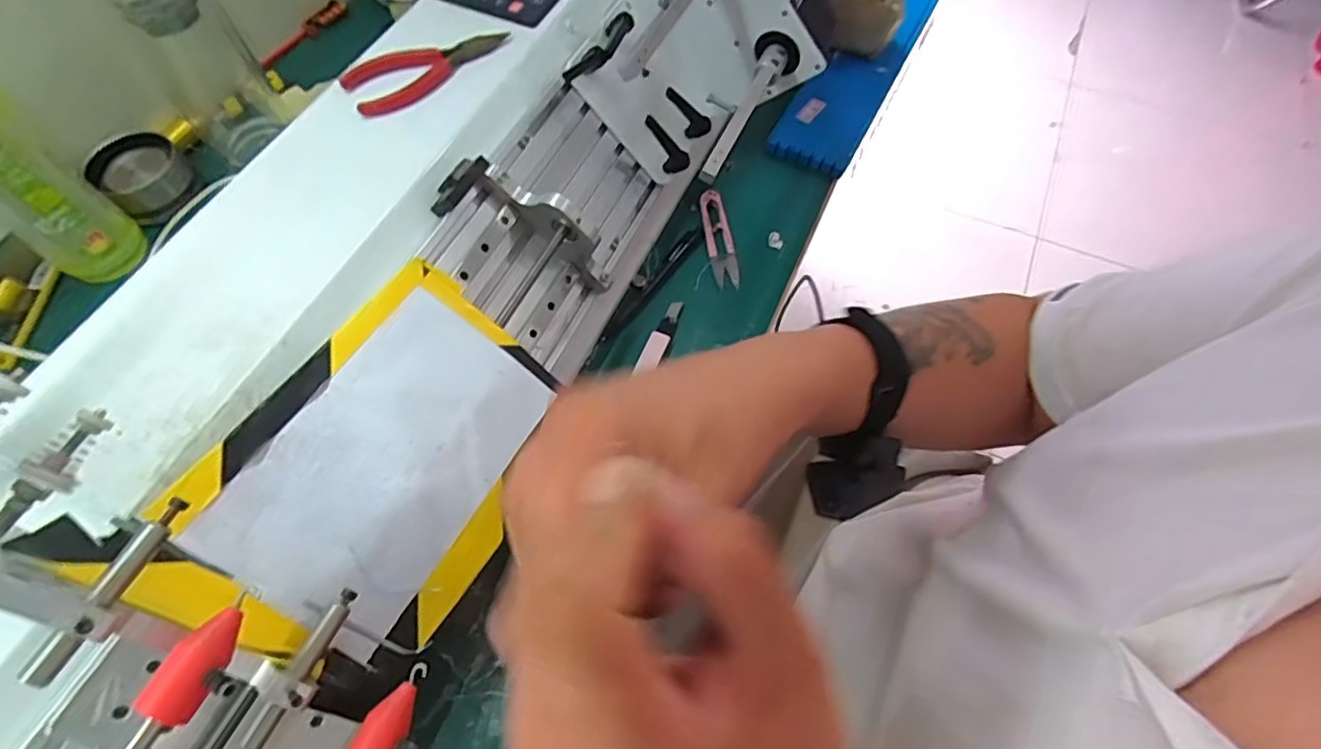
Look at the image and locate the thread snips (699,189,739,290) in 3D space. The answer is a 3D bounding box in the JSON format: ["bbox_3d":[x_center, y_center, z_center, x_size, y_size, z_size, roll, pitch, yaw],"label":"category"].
[{"bbox_3d":[0.051,-0.119,0.539,0.022,0.013,0.096,-8,63,-4],"label":"thread snips"}]

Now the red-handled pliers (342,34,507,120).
[{"bbox_3d":[-0.166,-0.223,0.451,0.119,0.010,0.049,-28,66,-14],"label":"red-handled pliers"}]

